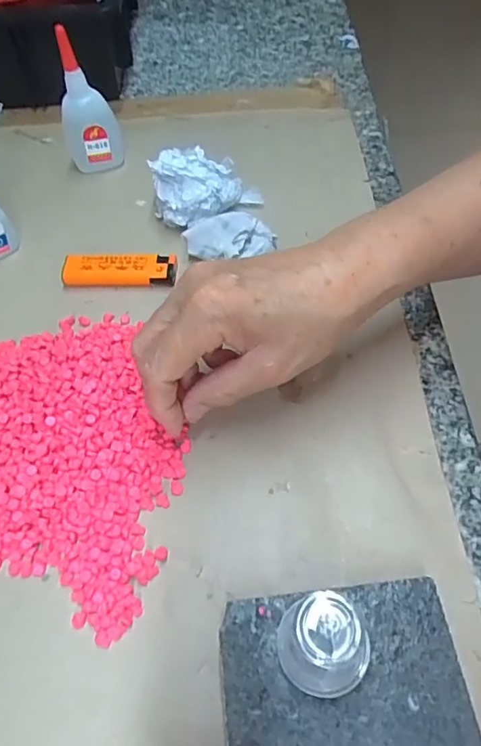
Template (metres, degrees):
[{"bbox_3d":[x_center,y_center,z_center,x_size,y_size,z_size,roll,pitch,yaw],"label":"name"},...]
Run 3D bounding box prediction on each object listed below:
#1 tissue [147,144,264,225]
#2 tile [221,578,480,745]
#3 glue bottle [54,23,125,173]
[{"bbox_3d":[-0.030,-0.141,0.407,0.068,0.052,0.055,-39,61,-23],"label":"tissue"},{"bbox_3d":[0.043,0.142,0.217,0.095,0.020,0.094,-6,54,-1],"label":"tile"},{"bbox_3d":[-0.126,-0.214,0.433,0.044,0.107,0.024,-17,55,-9],"label":"glue bottle"}]

